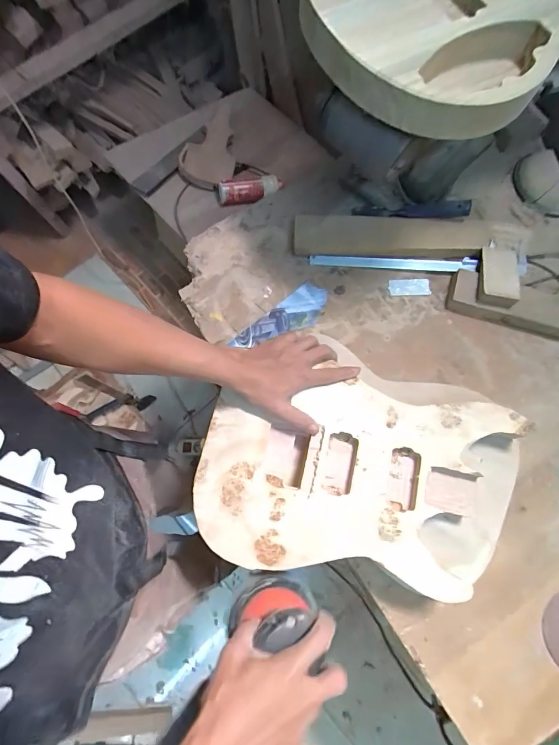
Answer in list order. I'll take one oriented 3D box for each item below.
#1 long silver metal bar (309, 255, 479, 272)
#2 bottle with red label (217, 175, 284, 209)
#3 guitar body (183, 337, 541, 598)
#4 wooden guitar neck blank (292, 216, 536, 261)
[{"bbox_3d":[0.208,-0.203,0.677,0.300,0.019,0.019,3,75,1],"label":"long silver metal bar"},{"bbox_3d":[-0.090,-0.554,1.115,0.197,0.051,0.084,-14,75,-3],"label":"bottle with red label"},{"bbox_3d":[0.117,0.134,0.520,0.428,0.066,0.318,18,76,5],"label":"guitar body"},{"bbox_3d":[0.236,-0.245,0.667,0.411,0.018,0.073,3,92,0],"label":"wooden guitar neck blank"}]

